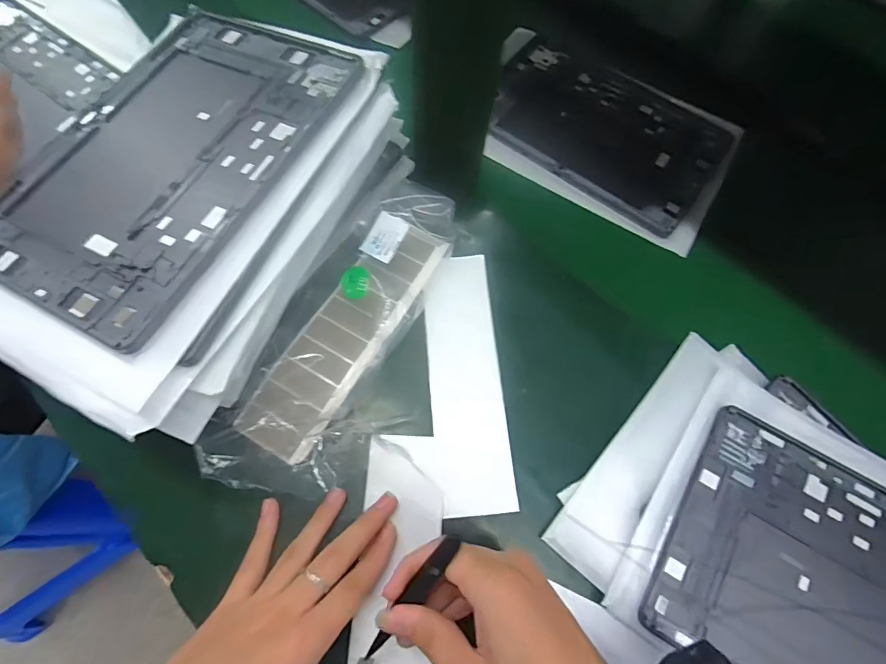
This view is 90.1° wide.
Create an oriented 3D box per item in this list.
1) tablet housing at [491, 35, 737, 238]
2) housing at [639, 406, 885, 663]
[{"bbox_3d":[0.164,-0.211,0.463,0.240,0.016,0.161,35,73,10],"label":"tablet housing"},{"bbox_3d":[0.266,0.171,0.278,0.227,0.011,0.162,30,70,8],"label":"housing"}]

